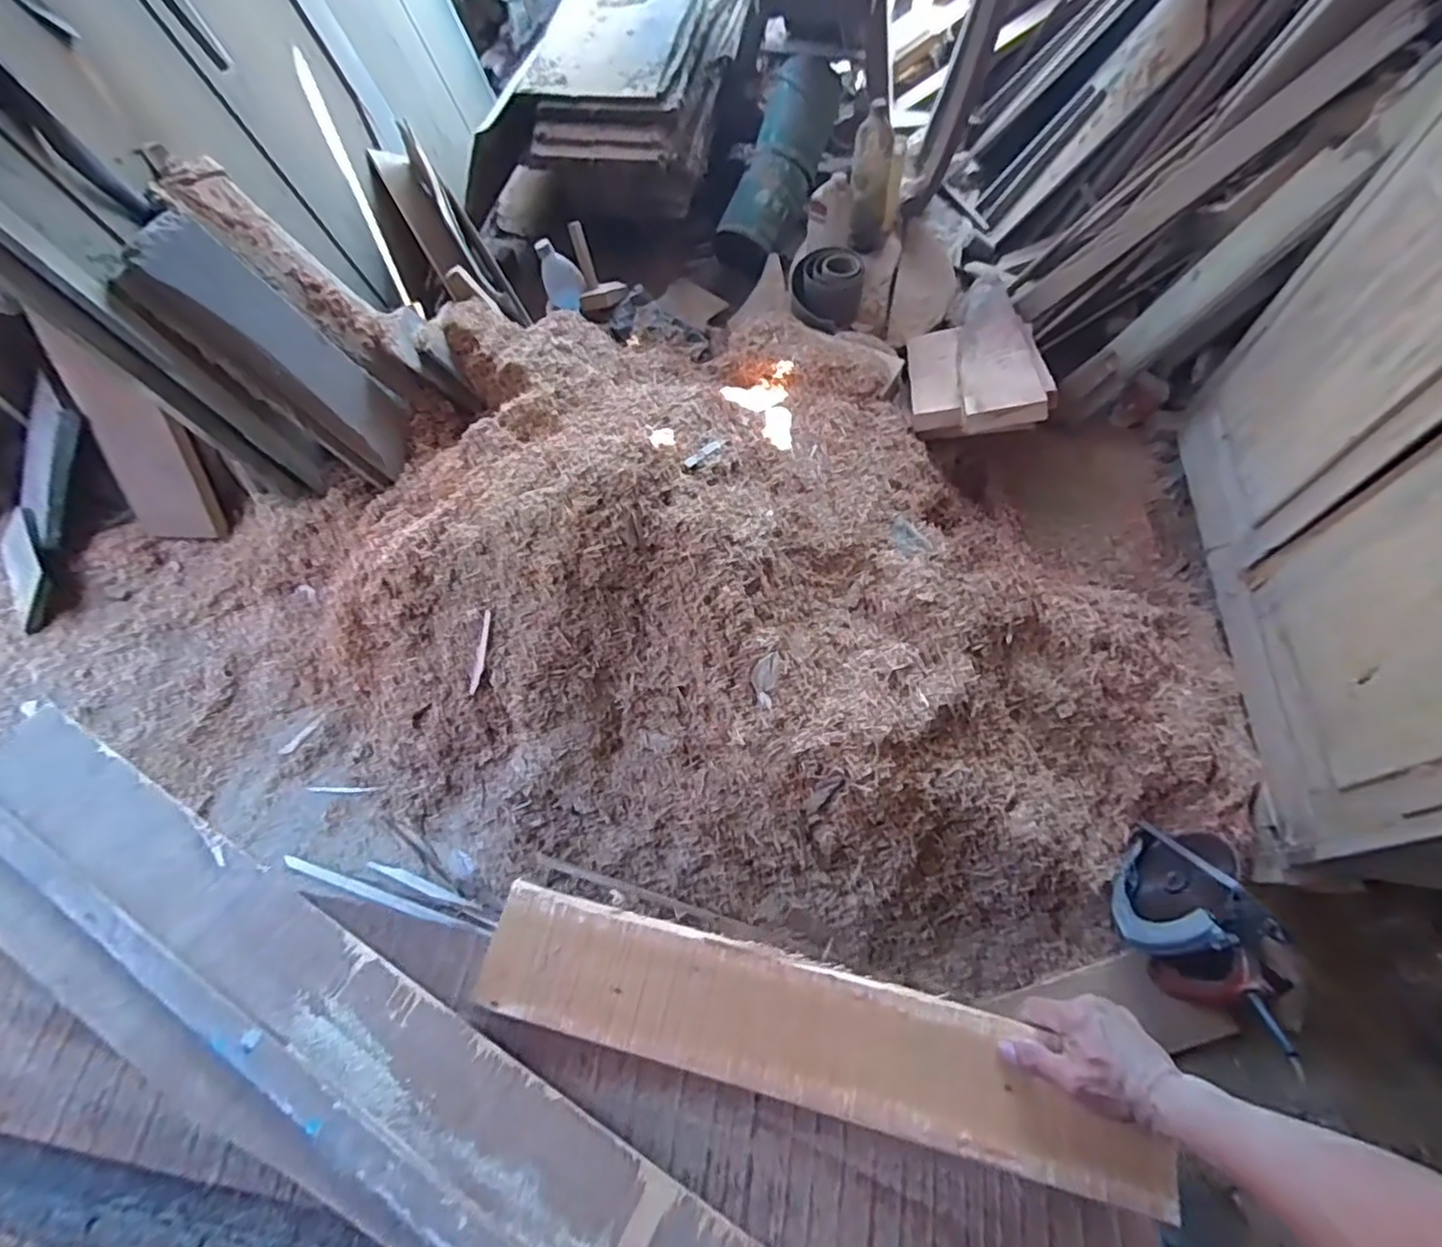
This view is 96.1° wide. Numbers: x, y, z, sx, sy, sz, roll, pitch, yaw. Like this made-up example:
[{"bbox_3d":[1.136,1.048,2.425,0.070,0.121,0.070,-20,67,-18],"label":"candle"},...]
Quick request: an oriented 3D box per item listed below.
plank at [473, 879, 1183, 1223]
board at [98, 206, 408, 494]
[{"bbox_3d":[0.072,0.383,0.601,0.610,0.023,0.117,14,65,10],"label":"plank"},{"bbox_3d":[-0.717,-0.426,1.082,0.062,0.454,0.178,0,61,30],"label":"board"}]

